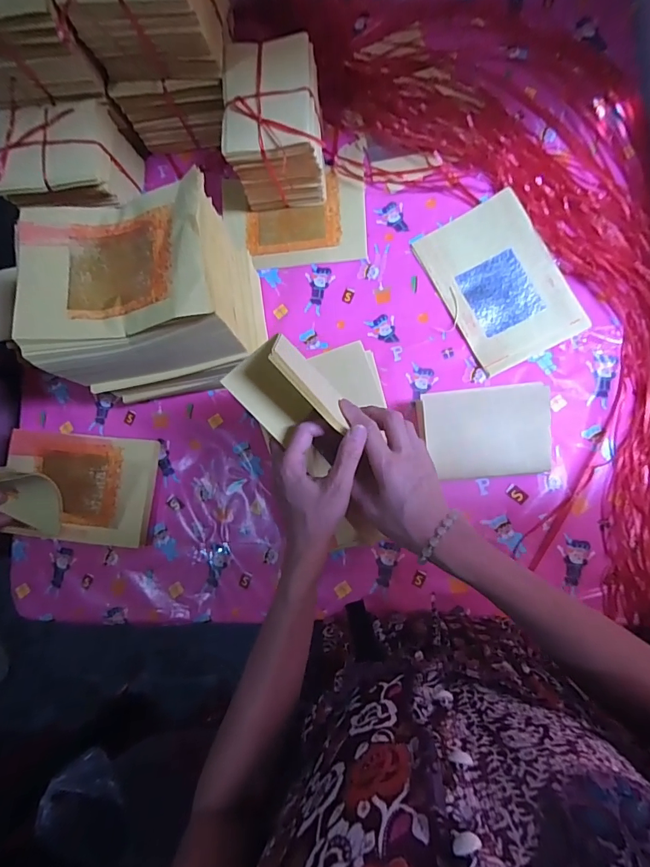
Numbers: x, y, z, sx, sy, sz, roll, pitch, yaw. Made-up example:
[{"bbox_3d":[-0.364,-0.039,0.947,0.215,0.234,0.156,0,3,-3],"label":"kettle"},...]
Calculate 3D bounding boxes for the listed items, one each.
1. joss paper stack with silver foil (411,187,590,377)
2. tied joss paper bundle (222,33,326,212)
[{"bbox_3d":[0.252,-0.220,0.638,0.160,0.012,0.232,-26,81,3],"label":"joss paper stack with silver foil"},{"bbox_3d":[-0.067,-0.436,0.641,0.121,0.136,0.164,-3,83,6],"label":"tied joss paper bundle"}]

